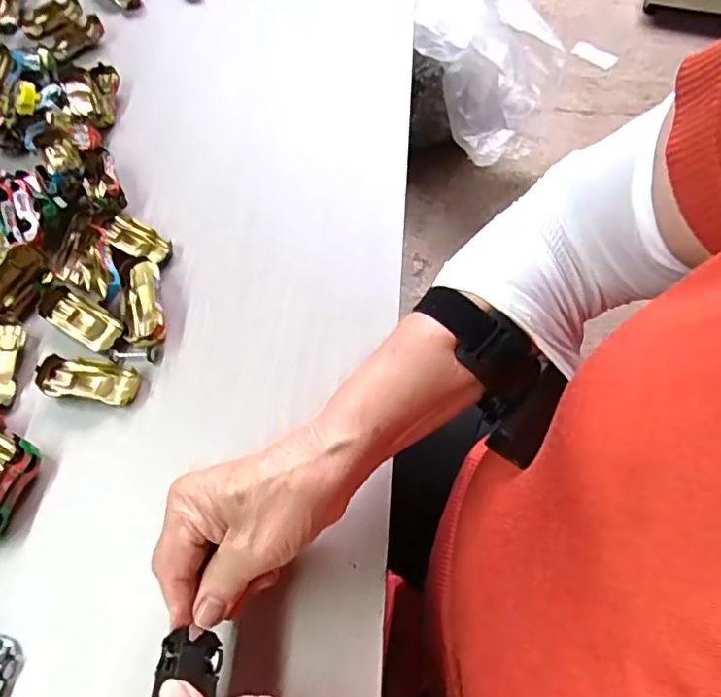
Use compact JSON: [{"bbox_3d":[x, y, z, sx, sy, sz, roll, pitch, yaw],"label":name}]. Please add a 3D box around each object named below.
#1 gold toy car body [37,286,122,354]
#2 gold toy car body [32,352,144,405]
[{"bbox_3d":[-0.204,-0.021,0.426,0.061,0.017,0.029,32,67,2],"label":"gold toy car body"},{"bbox_3d":[-0.186,0.020,0.400,0.062,0.018,0.029,5,63,3],"label":"gold toy car body"}]

